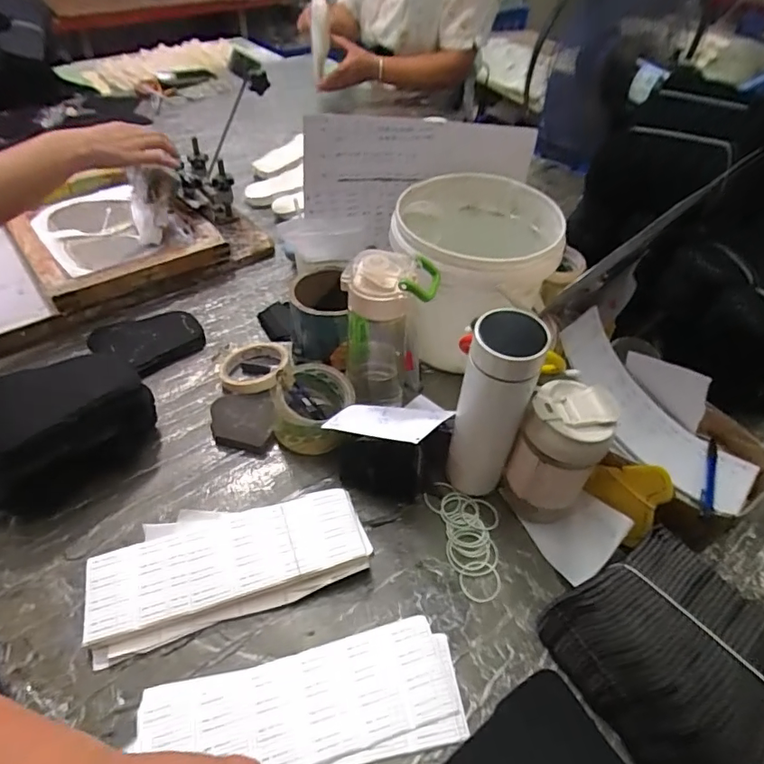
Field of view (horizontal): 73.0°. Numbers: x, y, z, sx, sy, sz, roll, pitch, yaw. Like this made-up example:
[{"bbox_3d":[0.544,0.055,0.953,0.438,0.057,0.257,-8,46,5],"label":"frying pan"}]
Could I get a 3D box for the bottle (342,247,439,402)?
[{"bbox_3d":[0.006,-0.054,0.605,0.095,0.213,0.094,-1,47,-2],"label":"bottle"}]

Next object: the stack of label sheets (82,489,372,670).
[{"bbox_3d":[-0.151,0.172,0.514,0.256,0.024,0.119,-15,49,-15],"label":"stack of label sheets"}]

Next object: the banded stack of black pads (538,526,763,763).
[{"bbox_3d":[0.247,0.225,0.426,0.140,0.098,0.160,-24,52,-22],"label":"banded stack of black pads"}]

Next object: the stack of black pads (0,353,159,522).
[{"bbox_3d":[-0.346,0.055,0.560,0.187,0.106,0.119,-19,50,-19],"label":"stack of black pads"}]

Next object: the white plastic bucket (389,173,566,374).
[{"bbox_3d":[0.116,-0.140,0.697,0.203,0.193,0.203,1,47,-1],"label":"white plastic bucket"}]

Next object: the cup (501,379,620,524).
[{"bbox_3d":[0.178,0.078,0.532,0.086,0.151,0.075,19,49,16],"label":"cup"}]

